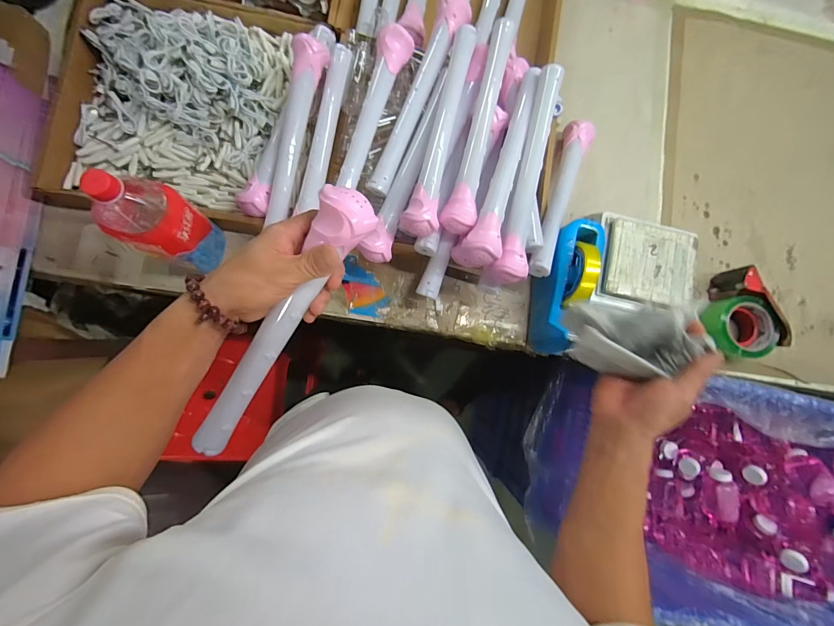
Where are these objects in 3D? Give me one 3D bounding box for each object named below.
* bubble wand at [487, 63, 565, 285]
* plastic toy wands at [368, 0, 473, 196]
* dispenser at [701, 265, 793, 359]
[{"bbox_3d":[0.160,-0.198,0.521,0.051,0.046,0.314,12,84,-5],"label":"bubble wand"},{"bbox_3d":[0.004,-0.323,0.541,0.048,0.053,0.307,21,83,-4],"label":"plastic toy wands"},{"bbox_3d":[0.560,0.009,0.635,0.115,0.076,0.132,-41,90,-8],"label":"dispenser"}]

